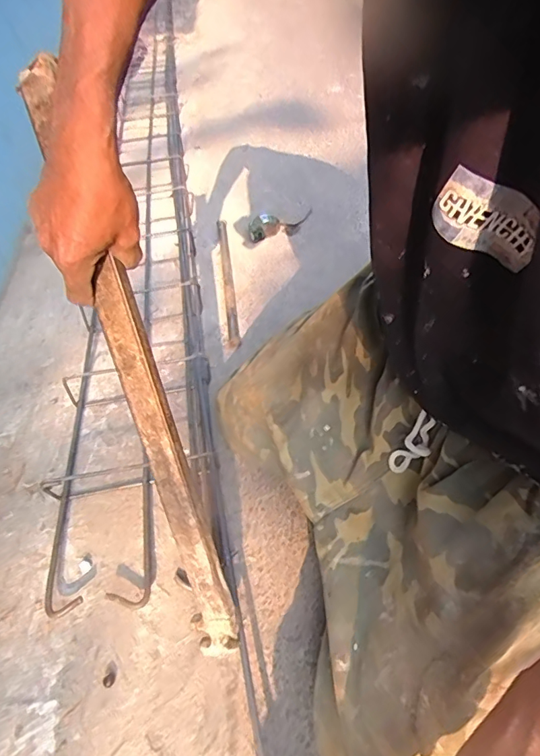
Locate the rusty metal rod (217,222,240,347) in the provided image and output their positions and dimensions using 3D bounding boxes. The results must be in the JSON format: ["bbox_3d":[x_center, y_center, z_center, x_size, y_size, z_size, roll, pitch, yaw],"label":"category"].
[{"bbox_3d":[-0.106,-0.253,1.115,0.025,0.026,0.525,-9,47,-1],"label":"rusty metal rod"}]

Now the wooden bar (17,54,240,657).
[{"bbox_3d":[-0.119,0.027,0.446,0.040,0.584,0.020,-16,15,-8],"label":"wooden bar"}]

